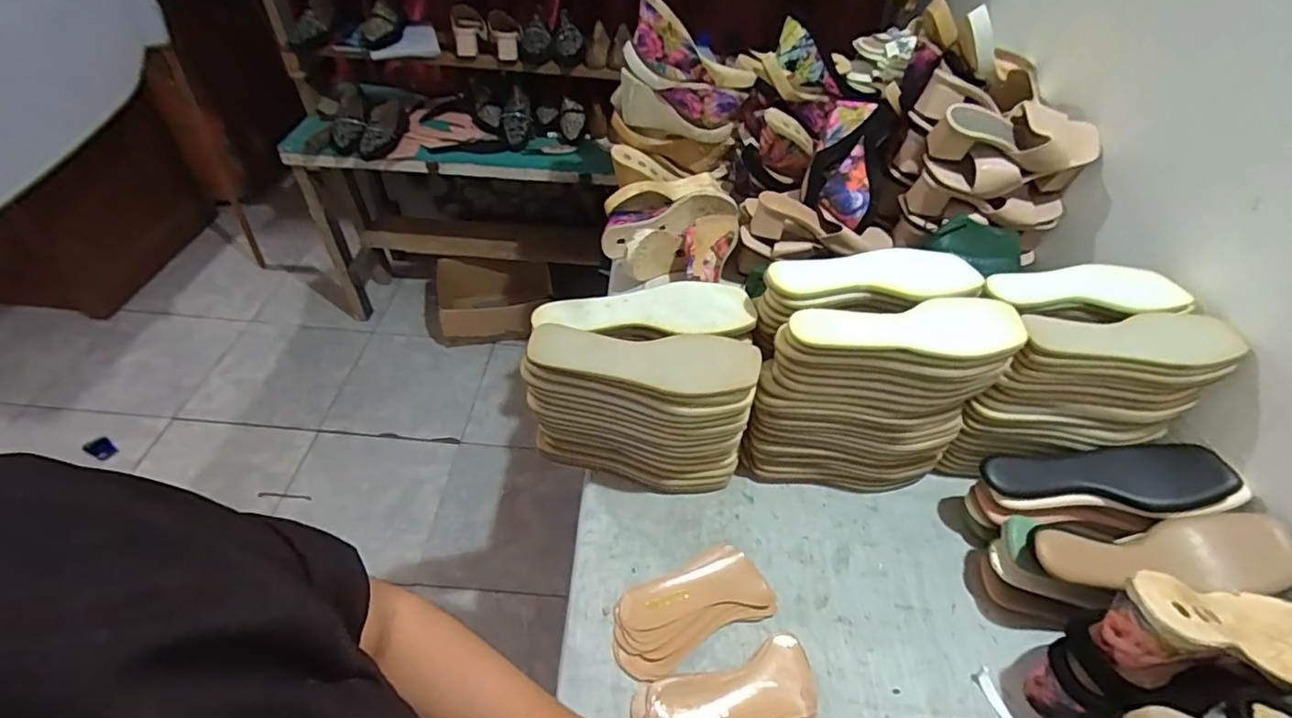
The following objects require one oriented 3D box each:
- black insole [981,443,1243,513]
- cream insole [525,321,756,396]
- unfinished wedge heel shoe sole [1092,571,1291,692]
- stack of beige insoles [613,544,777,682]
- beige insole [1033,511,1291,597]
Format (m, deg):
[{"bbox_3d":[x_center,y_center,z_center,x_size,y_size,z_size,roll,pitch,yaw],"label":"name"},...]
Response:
[{"bbox_3d":[0.501,0.127,0.632,0.224,0.032,0.078,-5,44,14],"label":"black insole"},{"bbox_3d":[0.001,0.000,0.590,0.234,0.015,0.083,2,47,-8],"label":"cream insole"},{"bbox_3d":[0.497,0.237,0.485,0.227,0.112,0.079,0,46,-6],"label":"unfinished wedge heel shoe sole"},{"bbox_3d":[0.046,0.257,0.591,0.167,0.025,0.084,-18,50,-22],"label":"stack of beige insoles"},{"bbox_3d":[0.504,0.191,0.549,0.224,0.049,0.077,0,46,-6],"label":"beige insole"}]

